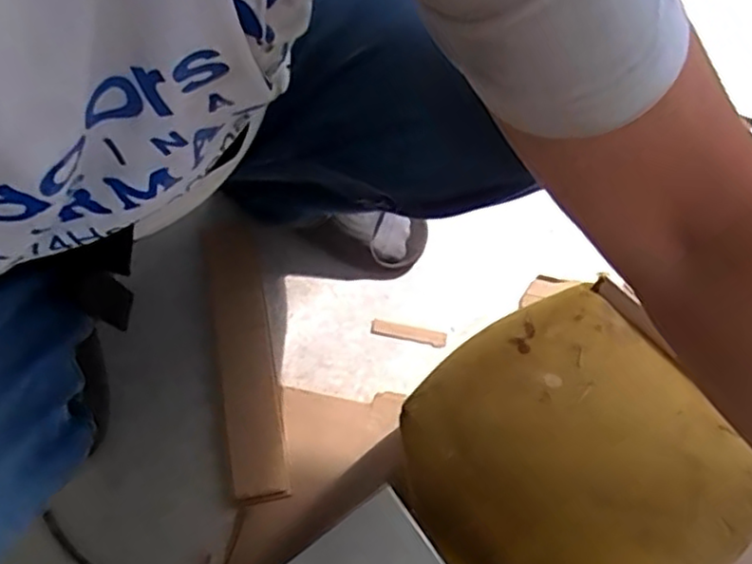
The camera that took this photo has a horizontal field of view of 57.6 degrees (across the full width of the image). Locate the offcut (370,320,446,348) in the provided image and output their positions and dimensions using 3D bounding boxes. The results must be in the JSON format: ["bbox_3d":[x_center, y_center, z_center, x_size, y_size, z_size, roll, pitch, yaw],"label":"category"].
[{"bbox_3d":[0.036,0.059,0.780,0.085,0.007,0.016,12,70,4],"label":"offcut"}]

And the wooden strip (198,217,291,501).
[{"bbox_3d":[-0.150,0.080,0.772,0.066,0.011,0.317,-12,70,-5],"label":"wooden strip"}]

